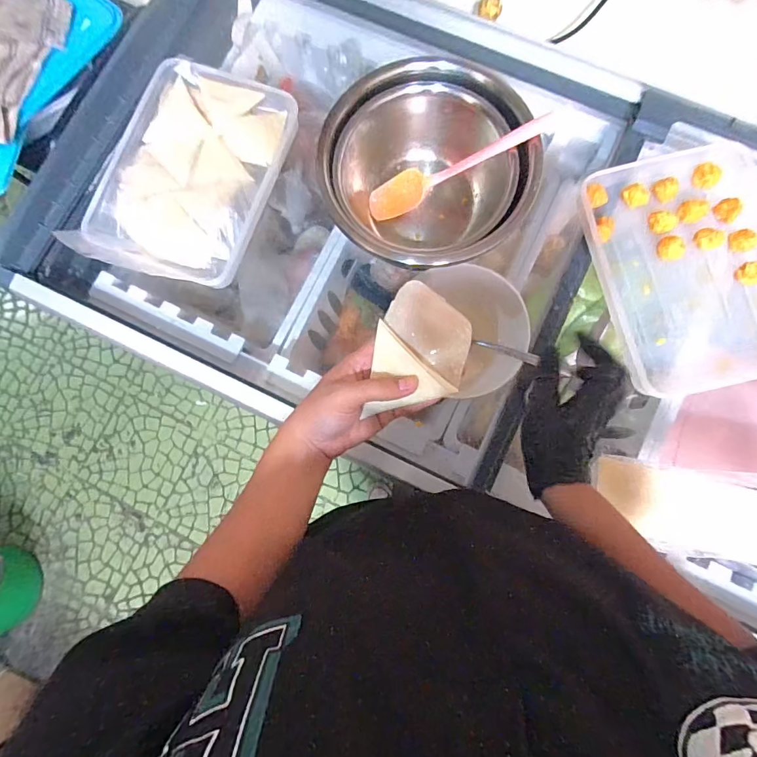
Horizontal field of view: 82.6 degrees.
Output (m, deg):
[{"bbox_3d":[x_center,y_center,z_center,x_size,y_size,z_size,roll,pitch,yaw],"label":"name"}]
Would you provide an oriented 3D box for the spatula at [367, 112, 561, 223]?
[{"bbox_3d":[0.094,-0.266,0.538,0.240,0.018,0.053,-13,81,32],"label":"spatula"}]

